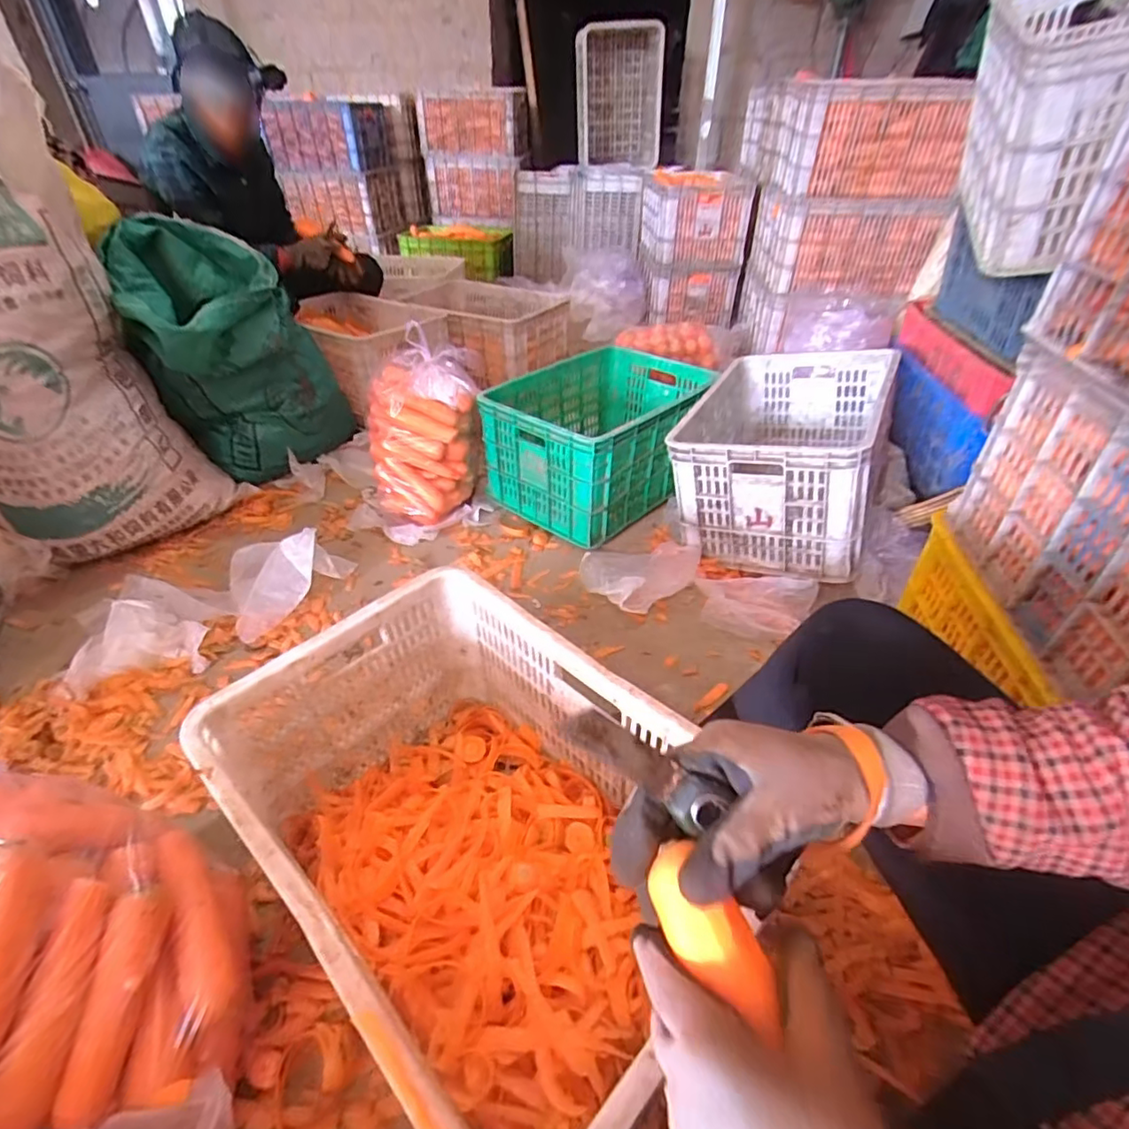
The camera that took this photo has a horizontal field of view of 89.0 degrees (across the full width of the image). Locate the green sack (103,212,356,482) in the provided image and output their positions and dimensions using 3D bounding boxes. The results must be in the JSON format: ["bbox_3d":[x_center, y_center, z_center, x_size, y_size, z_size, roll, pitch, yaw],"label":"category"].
[{"bbox_3d":[-0.746,-0.485,1.348,0.399,0.481,0.322,-19,42,-22],"label":"green sack"}]

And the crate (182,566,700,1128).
[{"bbox_3d":[-0.091,0.289,0.619,0.504,0.272,0.345,30,47,33],"label":"crate"}]

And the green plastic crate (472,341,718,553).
[{"bbox_3d":[0.094,-0.308,1.378,0.364,0.254,0.506,27,46,30],"label":"green plastic crate"}]

